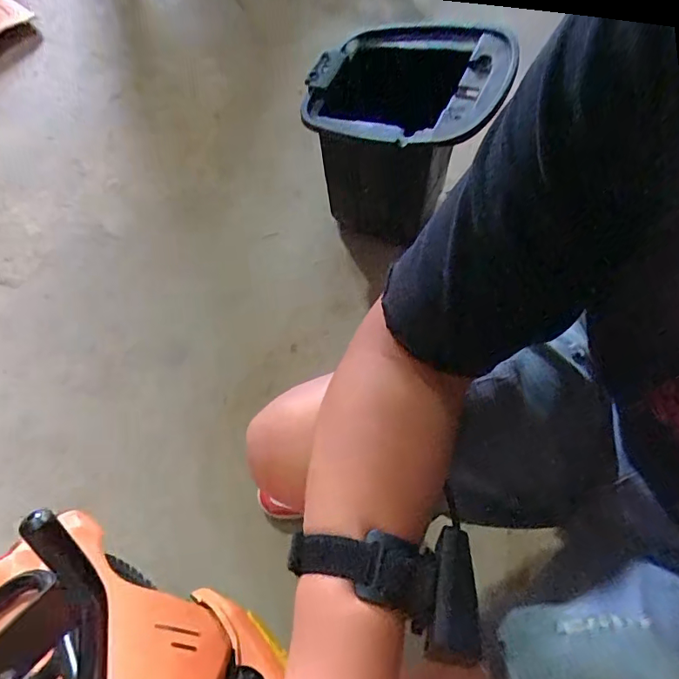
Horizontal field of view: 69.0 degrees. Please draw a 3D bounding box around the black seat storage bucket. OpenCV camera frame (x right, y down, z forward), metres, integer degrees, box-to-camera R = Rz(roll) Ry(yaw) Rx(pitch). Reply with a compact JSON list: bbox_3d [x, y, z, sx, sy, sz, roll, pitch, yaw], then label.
[{"bbox_3d":[0.111,-0.344,0.873,0.313,0.336,0.253,10,69,7],"label":"black seat storage bucket"}]

